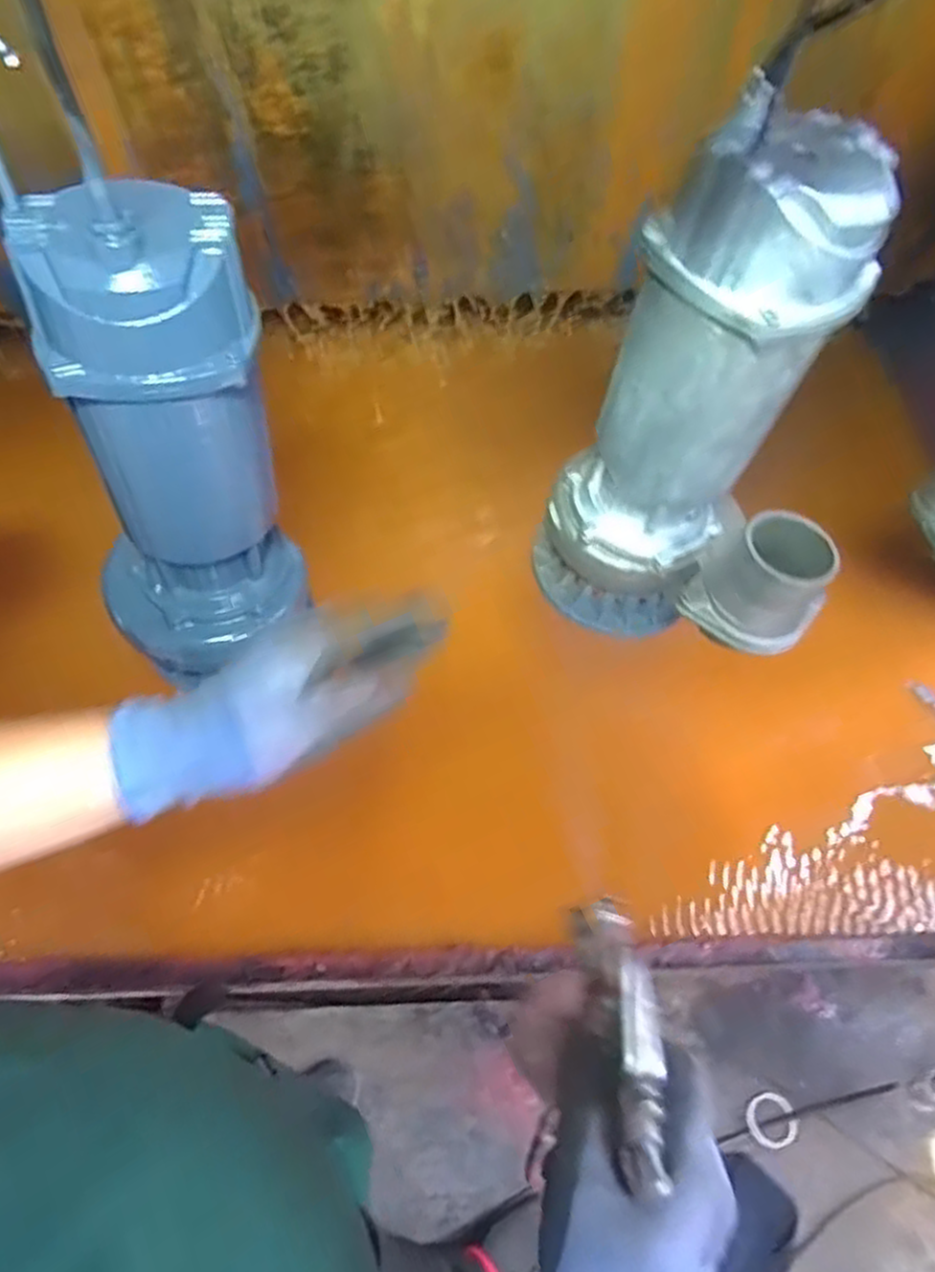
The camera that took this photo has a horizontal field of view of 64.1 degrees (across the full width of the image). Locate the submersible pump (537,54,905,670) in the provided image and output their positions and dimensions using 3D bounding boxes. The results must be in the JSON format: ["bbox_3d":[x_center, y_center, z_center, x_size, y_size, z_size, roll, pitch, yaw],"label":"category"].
[{"bbox_3d":[0.187,-0.148,0.549,0.226,0.382,0.150,28,63,18],"label":"submersible pump"}]

